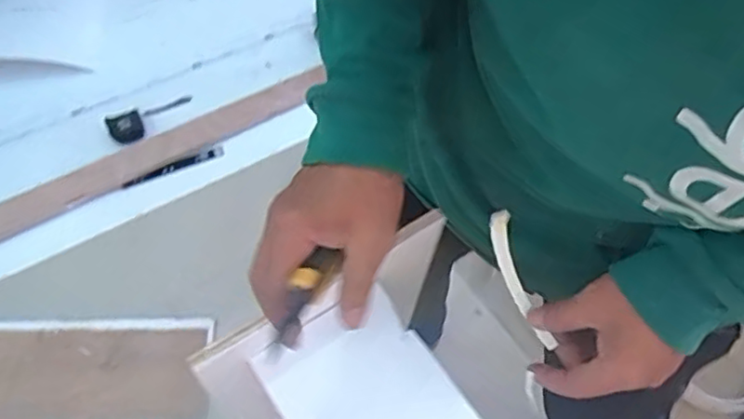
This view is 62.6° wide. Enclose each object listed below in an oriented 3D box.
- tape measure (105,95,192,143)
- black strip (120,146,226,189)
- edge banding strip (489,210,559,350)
[{"bbox_3d":[-0.533,-0.222,1.475,0.202,0.033,0.098,-21,60,-15],"label":"tape measure"},{"bbox_3d":[-0.456,-0.095,1.407,0.234,0.010,0.033,-22,62,-15],"label":"black strip"},{"bbox_3d":[0.108,0.050,0.455,0.011,0.032,0.107,-25,99,-17],"label":"edge banding strip"}]

